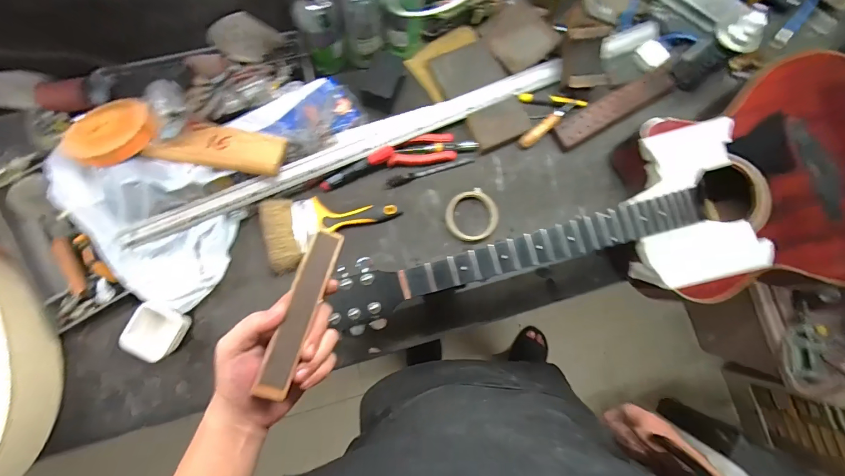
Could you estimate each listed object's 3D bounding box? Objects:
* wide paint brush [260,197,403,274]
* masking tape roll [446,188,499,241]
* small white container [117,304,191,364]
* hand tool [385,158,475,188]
[{"bbox_3d":[-0.154,-0.015,0.646,0.223,0.021,0.116,-8,82,-5],"label":"wide paint brush"},{"bbox_3d":[0.087,-0.040,0.677,0.090,0.023,0.089,1,82,-4],"label":"masking tape roll"},{"bbox_3d":[-0.424,0.149,0.608,0.080,0.051,0.081,20,81,-1],"label":"small white container"},{"bbox_3d":[0.014,-0.118,0.679,0.161,0.007,0.016,-17,87,-5],"label":"hand tool"}]

